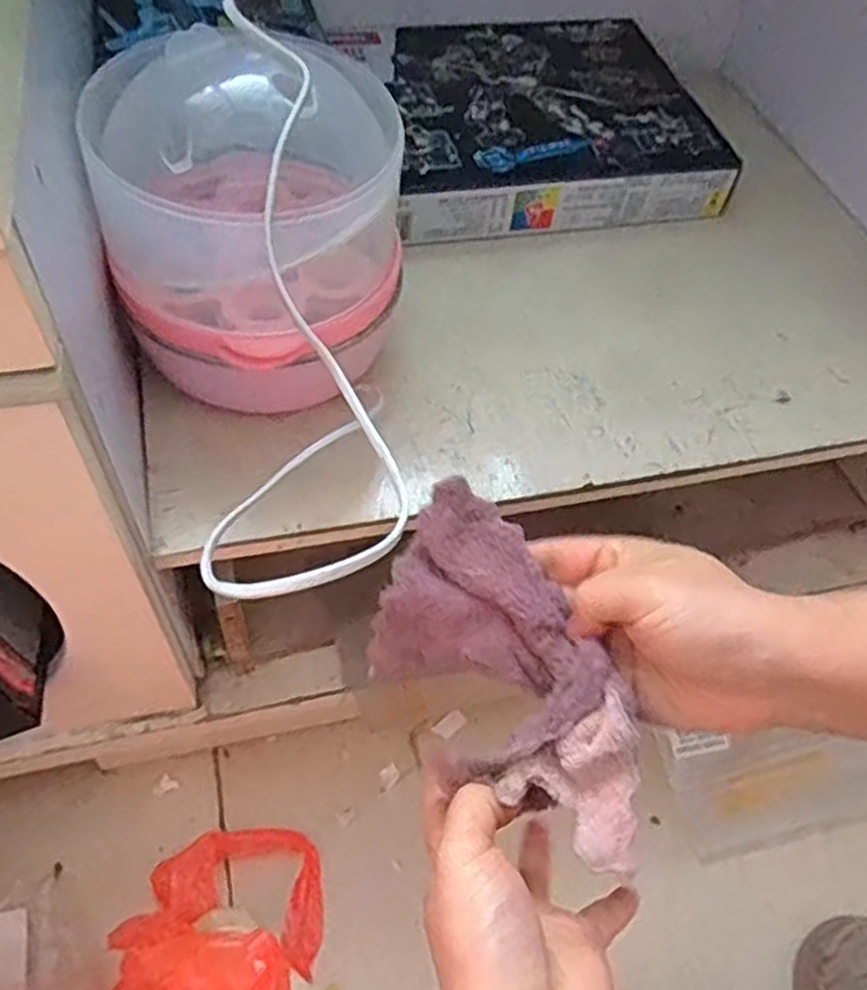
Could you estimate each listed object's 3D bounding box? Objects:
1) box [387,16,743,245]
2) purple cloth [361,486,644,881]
[{"bbox_3d":[0.075,-0.287,0.600,0.259,0.054,0.213,-9,56,-12],"label":"box"},{"bbox_3d":[0.032,0.084,0.343,0.069,0.078,0.160,-26,67,-22],"label":"purple cloth"}]

